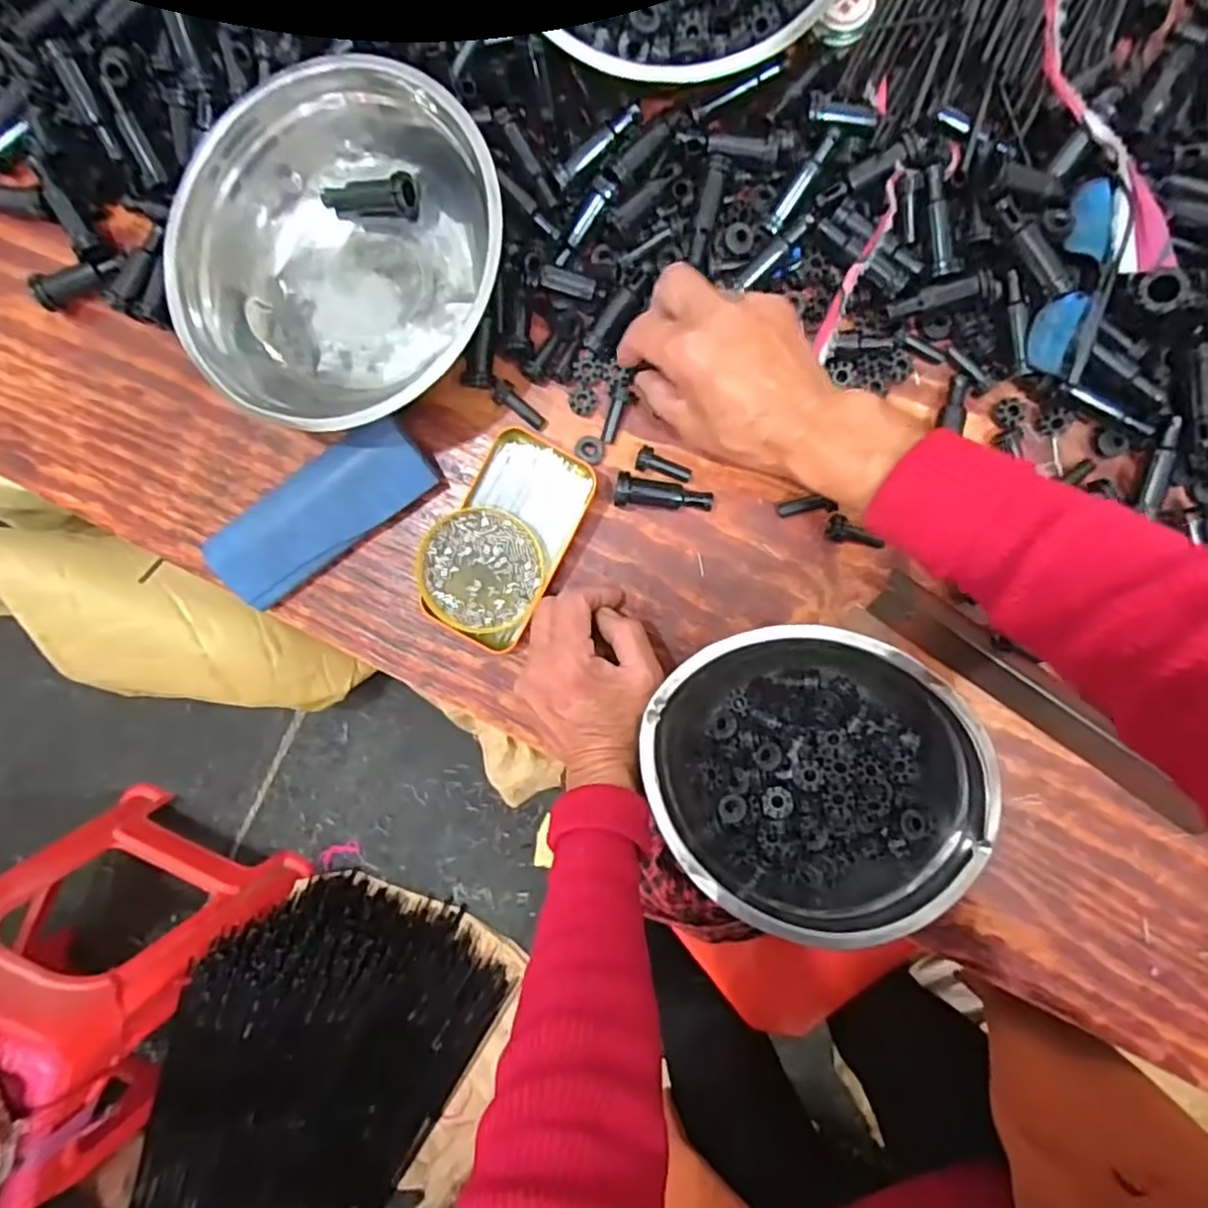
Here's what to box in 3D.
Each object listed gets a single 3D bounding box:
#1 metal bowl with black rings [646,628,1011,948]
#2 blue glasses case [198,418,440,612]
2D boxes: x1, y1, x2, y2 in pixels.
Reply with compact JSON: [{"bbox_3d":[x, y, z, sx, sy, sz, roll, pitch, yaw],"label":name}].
[{"bbox_3d":[0.135,0.113,0.438,0.213,0.077,0.177,41,90,5],"label":"metal bowl with black rings"},{"bbox_3d":[-0.195,-0.064,0.465,0.156,0.030,0.062,-36,85,1],"label":"blue glasses case"}]

